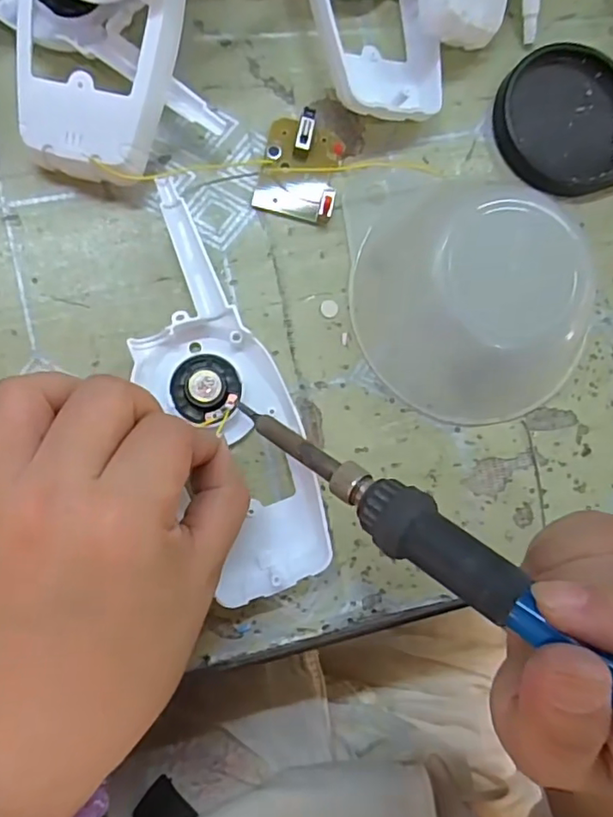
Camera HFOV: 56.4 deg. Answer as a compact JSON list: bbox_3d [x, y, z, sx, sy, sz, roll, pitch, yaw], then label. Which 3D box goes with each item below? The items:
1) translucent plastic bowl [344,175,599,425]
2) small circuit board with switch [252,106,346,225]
[{"bbox_3d":[0.077,-0.047,0.235,0.101,0.041,0.101,0,87,-8],"label":"translucent plastic bowl"},{"bbox_3d":[-0.002,-0.105,0.247,0.033,0.009,0.044,13,85,-7],"label":"small circuit board with switch"}]

